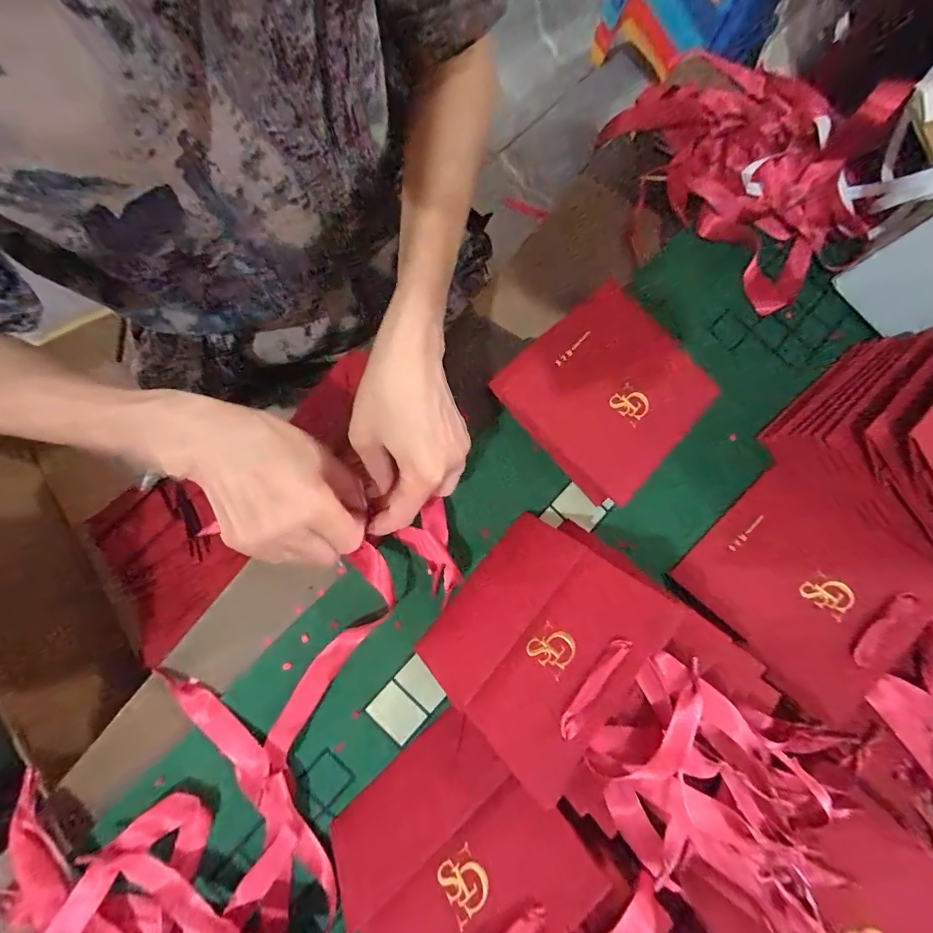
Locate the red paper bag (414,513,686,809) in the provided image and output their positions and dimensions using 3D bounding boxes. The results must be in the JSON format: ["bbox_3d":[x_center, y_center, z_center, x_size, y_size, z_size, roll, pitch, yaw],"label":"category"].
[{"bbox_3d":[0.046,0.115,0.299,0.137,0.005,0.135,-50,44,-9],"label":"red paper bag"}]

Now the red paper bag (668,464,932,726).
[{"bbox_3d":[0.257,0.092,0.336,0.131,0.016,0.137,-47,60,3],"label":"red paper bag"}]

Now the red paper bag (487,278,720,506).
[{"bbox_3d":[0.118,-0.065,0.363,0.143,0.026,0.141,-42,87,-7],"label":"red paper bag"}]

